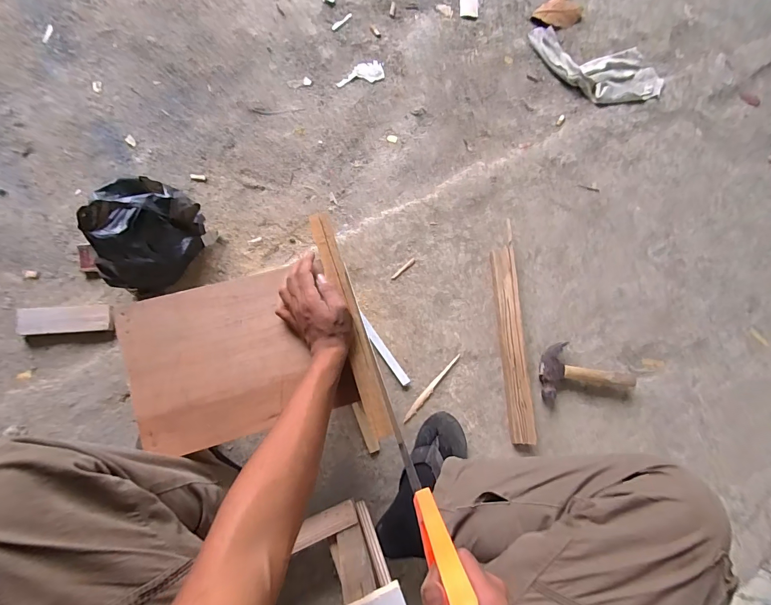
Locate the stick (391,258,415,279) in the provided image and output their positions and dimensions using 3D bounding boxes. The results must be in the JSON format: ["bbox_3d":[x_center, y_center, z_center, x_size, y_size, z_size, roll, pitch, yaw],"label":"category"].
[{"bbox_3d":[0.040,-0.075,0.793,0.068,0.004,0.011,-41,89,-10],"label":"stick"}]

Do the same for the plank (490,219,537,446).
[{"bbox_3d":[0.281,0.064,0.801,0.051,0.041,0.490,-3,84,-7],"label":"plank"}]

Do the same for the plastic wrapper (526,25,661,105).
[{"bbox_3d":[0.559,-0.616,0.934,0.361,0.023,0.171,11,82,-5],"label":"plastic wrapper"}]

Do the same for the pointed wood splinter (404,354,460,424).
[{"bbox_3d":[0.101,0.184,0.769,0.016,0.006,0.182,43,80,0],"label":"pointed wood splinter"}]

